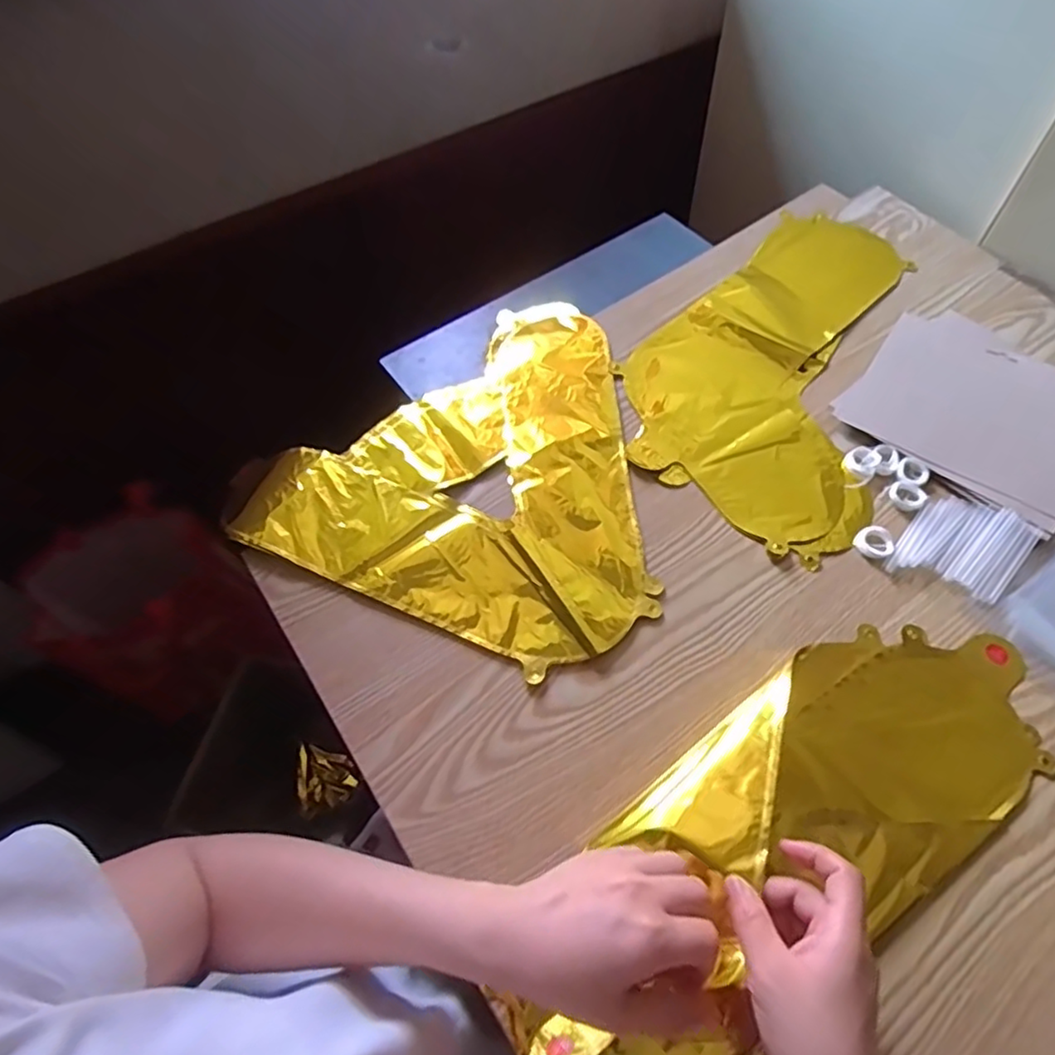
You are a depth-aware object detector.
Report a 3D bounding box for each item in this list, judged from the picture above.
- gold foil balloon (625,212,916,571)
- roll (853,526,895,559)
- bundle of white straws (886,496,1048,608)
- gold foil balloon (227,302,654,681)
[{"bbox_3d":[0.250,-0.170,0.632,0.231,0.010,0.407,27,65,17],"label":"gold foil balloon"},{"bbox_3d":[0.279,0.012,0.523,0.027,0.008,0.028,-2,60,3],"label":"roll"},{"bbox_3d":[0.343,0.015,0.511,0.079,0.007,0.095,36,68,21],"label":"bundle of white straws"},{"bbox_3d":[-0.022,-0.078,0.582,0.333,0.012,0.356,22,64,15],"label":"gold foil balloon"}]

